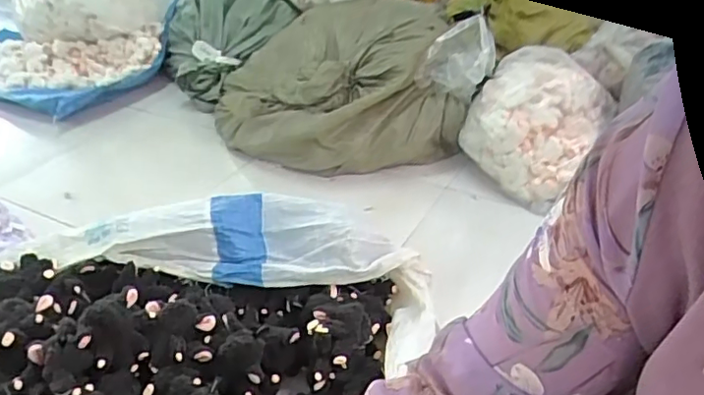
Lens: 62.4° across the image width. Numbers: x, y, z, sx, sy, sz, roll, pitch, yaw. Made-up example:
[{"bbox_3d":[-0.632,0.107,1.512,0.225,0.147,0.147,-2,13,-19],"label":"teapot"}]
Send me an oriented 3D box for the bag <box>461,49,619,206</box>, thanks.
[{"bbox_3d":[0.477,-0.192,1.522,0.258,0.325,0.313,-27,41,-31],"label":"bag"}]

